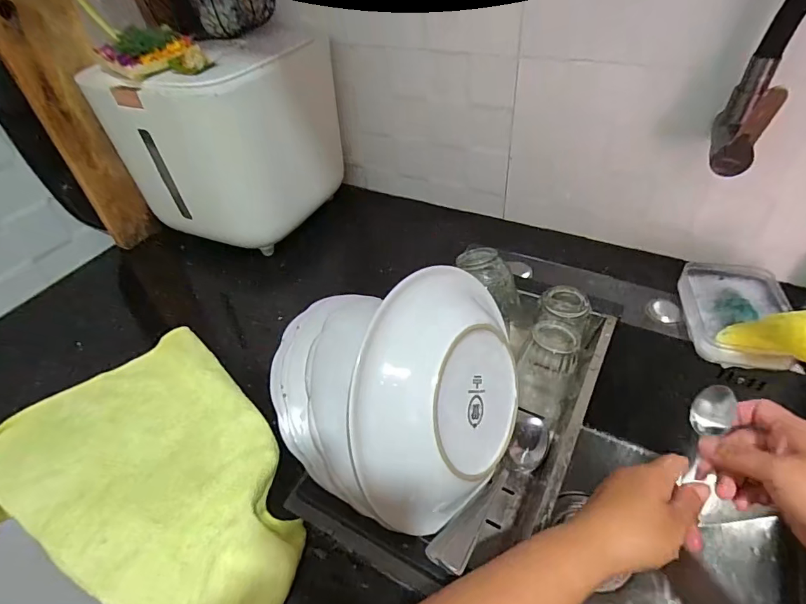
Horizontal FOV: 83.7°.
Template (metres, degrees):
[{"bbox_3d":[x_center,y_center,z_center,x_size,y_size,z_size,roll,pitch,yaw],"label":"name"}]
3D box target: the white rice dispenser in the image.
[{"bbox_3d":[-0.248,-0.239,0.665,0.217,0.239,0.251,17,48,22],"label":"white rice dispenser"}]

